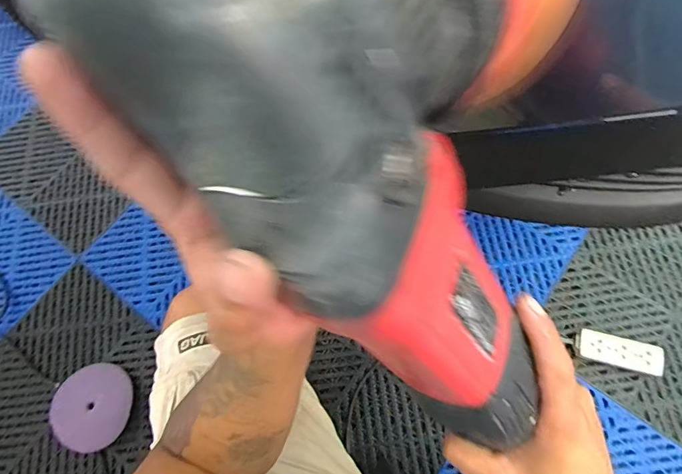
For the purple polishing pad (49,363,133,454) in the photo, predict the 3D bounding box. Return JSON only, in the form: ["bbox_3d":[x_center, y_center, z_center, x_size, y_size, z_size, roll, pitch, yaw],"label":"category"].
[{"bbox_3d":[-0.462,0.314,0.784,0.157,0.028,0.148,-4,71,2],"label":"purple polishing pad"}]

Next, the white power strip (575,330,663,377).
[{"bbox_3d":[0.480,0.199,0.739,0.137,0.034,0.054,14,72,7],"label":"white power strip"}]

